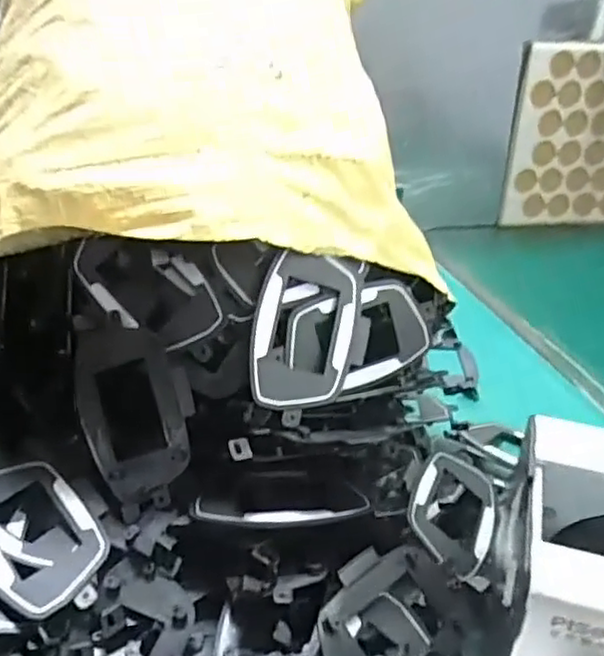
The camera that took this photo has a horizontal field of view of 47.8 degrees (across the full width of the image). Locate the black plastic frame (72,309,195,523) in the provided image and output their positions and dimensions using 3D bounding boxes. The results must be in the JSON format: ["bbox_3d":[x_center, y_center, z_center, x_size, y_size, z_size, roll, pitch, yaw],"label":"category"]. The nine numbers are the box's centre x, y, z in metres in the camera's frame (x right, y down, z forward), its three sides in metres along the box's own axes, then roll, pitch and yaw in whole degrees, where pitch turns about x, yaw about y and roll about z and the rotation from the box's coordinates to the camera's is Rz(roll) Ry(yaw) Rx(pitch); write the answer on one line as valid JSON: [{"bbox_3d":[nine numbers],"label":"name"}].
[{"bbox_3d":[-0.097,0.046,0.397,0.068,0.115,0.010,-24,-9,10],"label":"black plastic frame"}]

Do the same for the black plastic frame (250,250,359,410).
[{"bbox_3d":[0.001,0.001,0.405,0.060,0.095,0.009,15,-12,-15],"label":"black plastic frame"}]

